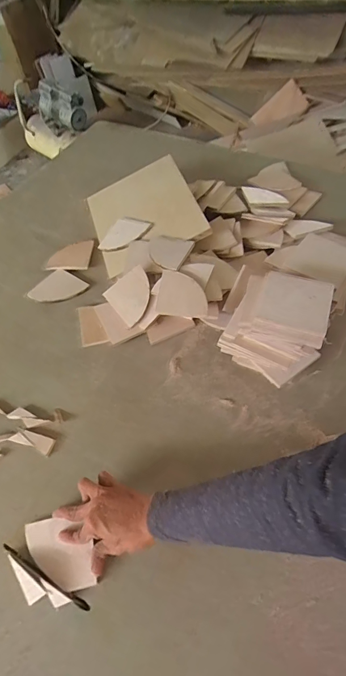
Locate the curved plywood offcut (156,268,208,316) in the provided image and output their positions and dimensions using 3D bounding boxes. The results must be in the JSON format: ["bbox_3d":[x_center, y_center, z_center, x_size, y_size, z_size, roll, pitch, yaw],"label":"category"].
[{"bbox_3d":[0.021,-0.088,0.742,0.097,0.012,0.092,8,72,8],"label":"curved plywood offcut"}]

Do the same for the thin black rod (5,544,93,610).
[{"bbox_3d":[-0.186,0.339,0.540,0.160,0.011,0.011,22,57,18],"label":"thin black rod"}]

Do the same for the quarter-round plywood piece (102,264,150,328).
[{"bbox_3d":[-0.081,-0.087,0.776,0.096,0.009,0.093,-42,75,8],"label":"quarter-round plywood piece"}]

